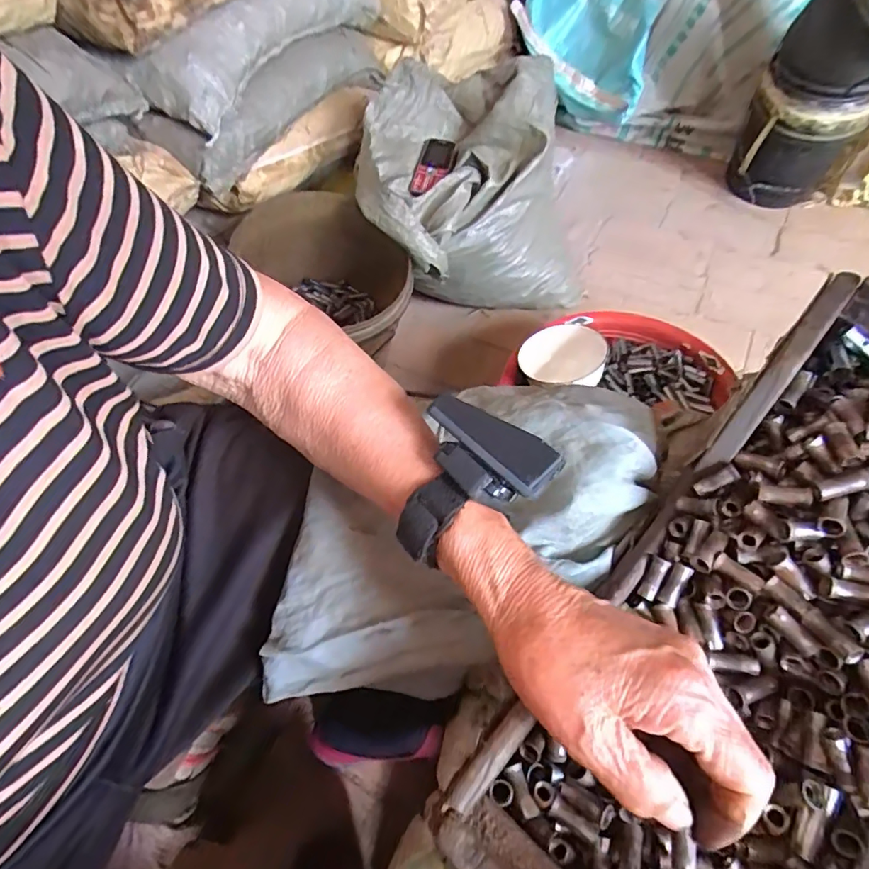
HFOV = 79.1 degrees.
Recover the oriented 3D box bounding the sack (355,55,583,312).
[{"bbox_3d":[0.047,-0.385,0.945,0.371,0.389,0.293,-28,61,-14],"label":"sack"}]

